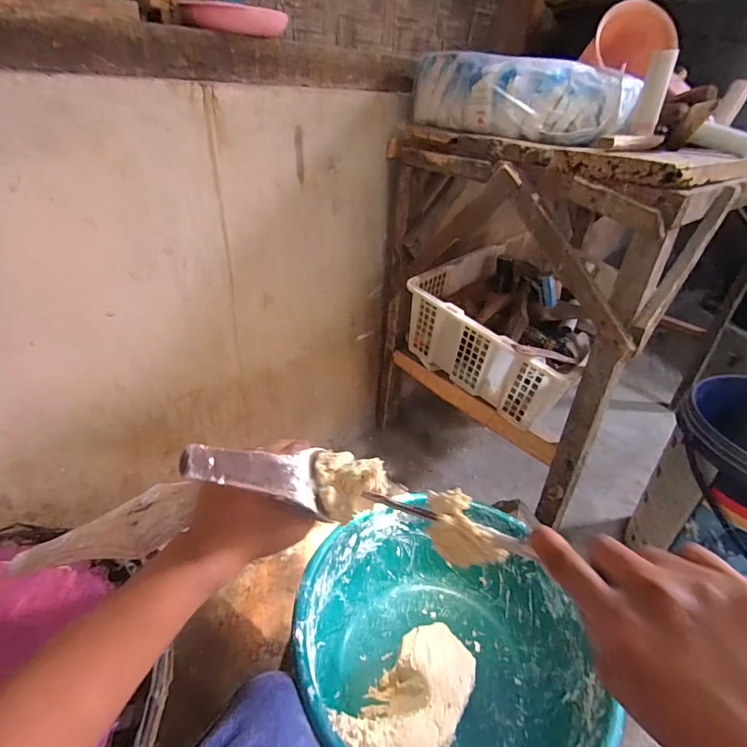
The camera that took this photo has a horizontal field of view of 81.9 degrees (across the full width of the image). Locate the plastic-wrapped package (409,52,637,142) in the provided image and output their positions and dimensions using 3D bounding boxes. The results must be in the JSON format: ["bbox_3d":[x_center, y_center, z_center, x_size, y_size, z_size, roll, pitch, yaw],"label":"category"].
[{"bbox_3d":[0.241,-0.478,0.744,0.204,0.104,0.349,-20,40,-31],"label":"plastic-wrapped package"}]

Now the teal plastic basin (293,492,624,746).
[{"bbox_3d":[0.084,0.421,0.636,0.381,0.180,0.397,2,34,-3],"label":"teal plastic basin"}]

